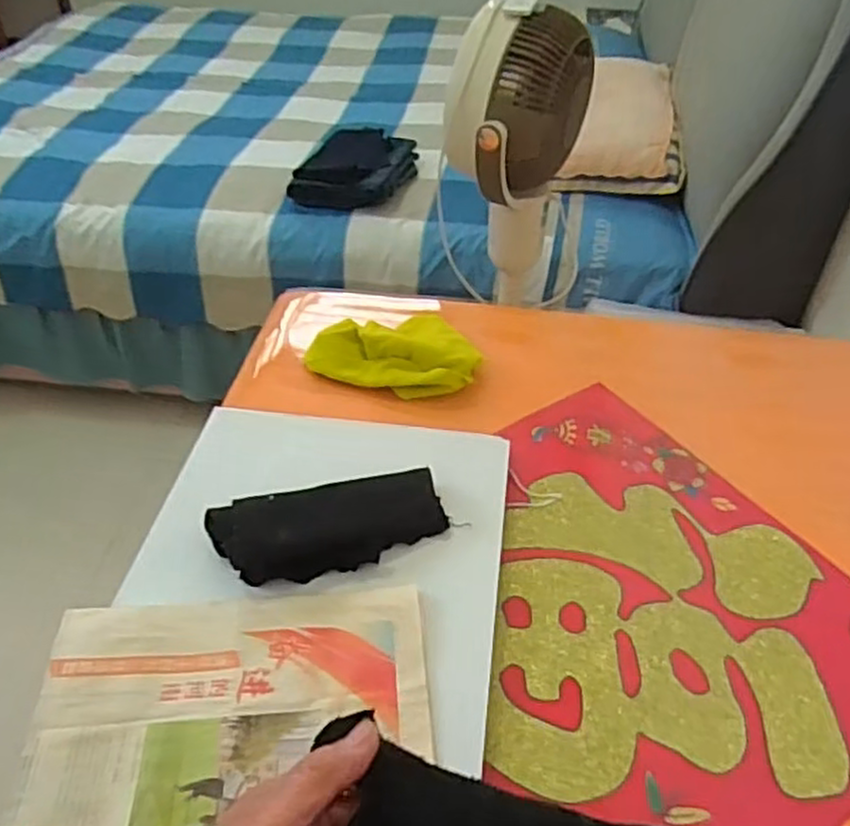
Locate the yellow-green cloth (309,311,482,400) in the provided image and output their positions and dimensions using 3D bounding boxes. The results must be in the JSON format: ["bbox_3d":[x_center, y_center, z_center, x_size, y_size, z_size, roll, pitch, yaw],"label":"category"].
[{"bbox_3d":[-0.036,-0.074,0.813,0.192,0.044,0.105,8,44,8],"label":"yellow-green cloth"}]

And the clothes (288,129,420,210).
[{"bbox_3d":[-0.147,-0.531,1.610,0.230,0.077,0.252,14,45,14],"label":"clothes"}]

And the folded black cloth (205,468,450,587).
[{"bbox_3d":[-0.080,0.090,0.614,0.200,0.049,0.078,-8,44,-9],"label":"folded black cloth"}]

